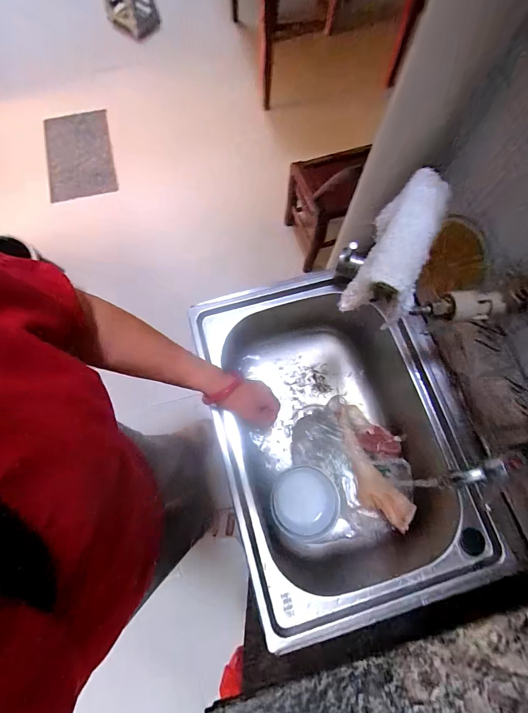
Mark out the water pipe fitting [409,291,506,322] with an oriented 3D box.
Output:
[{"bbox_3d":[0.226,-0.058,0.385,0.106,0.024,0.029,-3,76,-2],"label":"water pipe fitting"}]

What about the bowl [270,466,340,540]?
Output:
[{"bbox_3d":[0.076,0.274,0.625,0.127,0.056,0.116,0,75,-1],"label":"bowl"}]

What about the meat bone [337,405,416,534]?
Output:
[{"bbox_3d":[0.222,0.206,0.654,0.104,0.070,0.230,-12,76,-4],"label":"meat bone"}]

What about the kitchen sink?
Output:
[{"bbox_3d":[0.112,0.134,0.618,0.354,0.188,0.533,-15,76,-5],"label":"kitchen sink"}]

